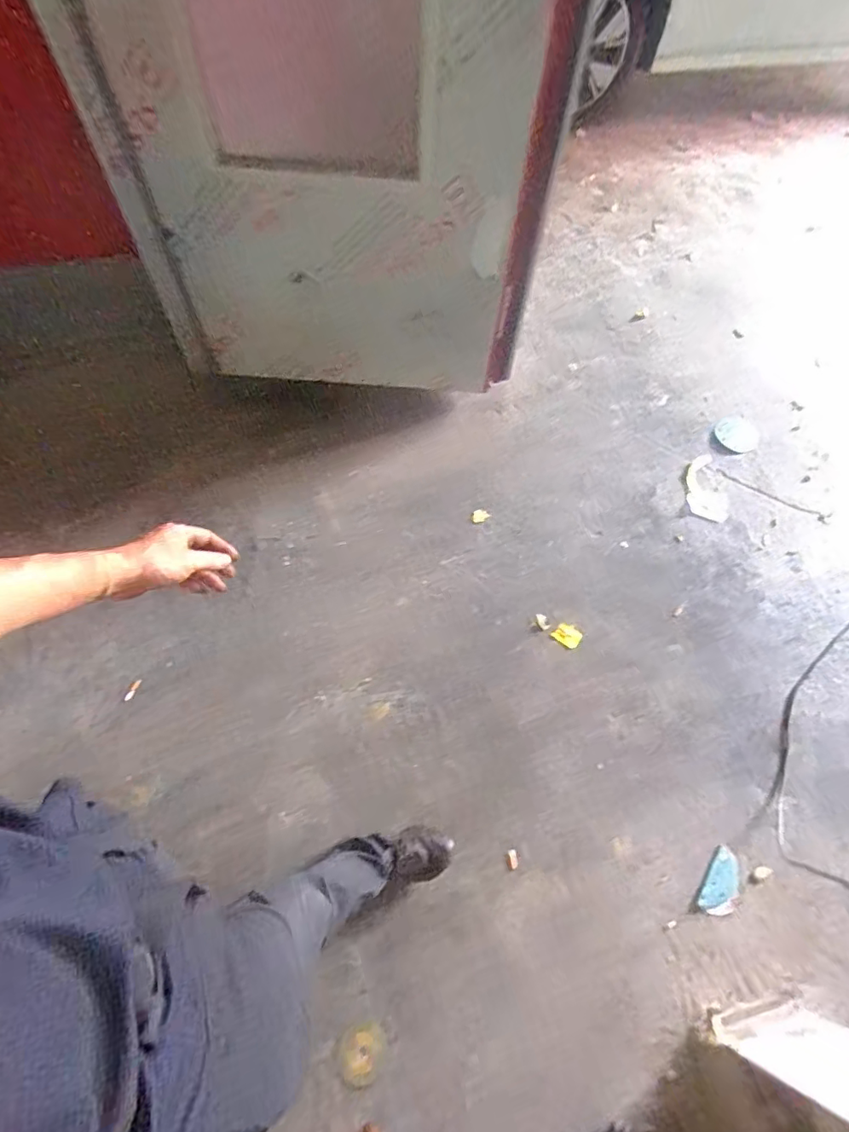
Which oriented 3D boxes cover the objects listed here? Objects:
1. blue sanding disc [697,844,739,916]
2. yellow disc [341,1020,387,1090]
[{"bbox_3d":[0.698,0.739,1.237,0.070,0.006,0.152,32,64,13],"label":"blue sanding disc"},{"bbox_3d":[-0.124,0.992,1.076,0.095,0.015,0.092,2,61,-3],"label":"yellow disc"}]

